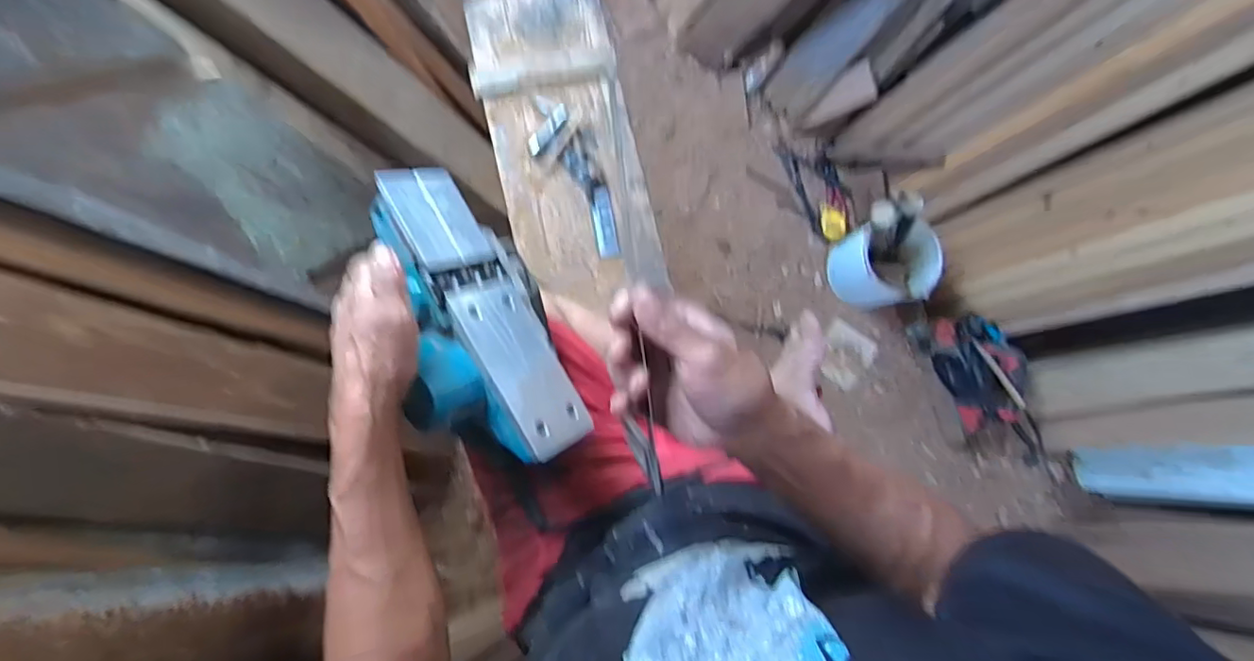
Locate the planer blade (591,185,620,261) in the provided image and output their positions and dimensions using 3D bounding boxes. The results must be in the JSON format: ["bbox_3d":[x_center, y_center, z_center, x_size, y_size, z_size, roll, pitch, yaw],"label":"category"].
[{"bbox_3d":[-0.029,-0.142,0.755,0.028,0.004,0.091,-11,91,-7],"label":"planer blade"}]

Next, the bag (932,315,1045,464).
[{"bbox_3d":[0.798,0.120,1.280,0.151,0.107,0.321,-17,85,-8],"label":"bag"}]

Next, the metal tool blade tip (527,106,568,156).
[{"bbox_3d":[-0.105,-0.266,0.765,0.020,0.012,0.072,41,81,0],"label":"metal tool blade tip"}]

